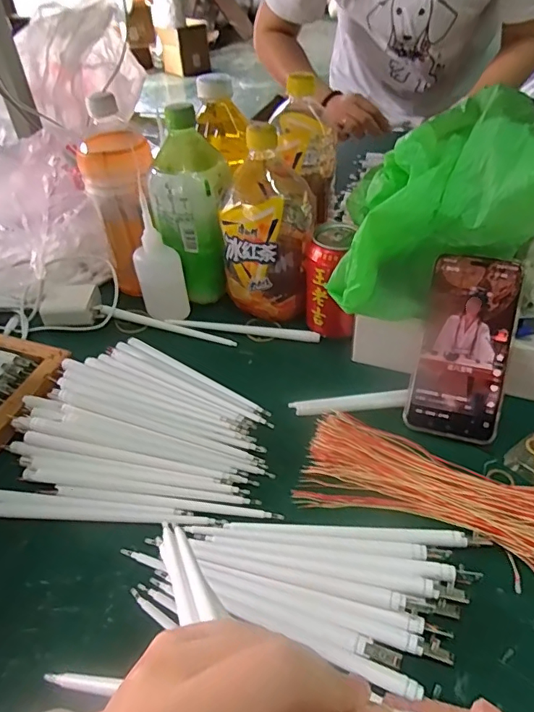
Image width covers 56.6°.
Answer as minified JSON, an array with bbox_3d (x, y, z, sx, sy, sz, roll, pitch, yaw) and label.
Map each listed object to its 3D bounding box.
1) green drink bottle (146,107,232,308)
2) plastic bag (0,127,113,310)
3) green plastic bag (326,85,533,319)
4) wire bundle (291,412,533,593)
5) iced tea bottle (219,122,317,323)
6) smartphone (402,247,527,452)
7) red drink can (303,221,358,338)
[{"bbox_3d":[-0.080,-0.157,0.546,0.080,0.200,0.061,3,42,7],"label":"green drink bottle"},{"bbox_3d":[-0.319,-0.153,0.593,0.224,0.151,0.166,-24,46,-22],"label":"plastic bag"},{"bbox_3d":[0.143,-0.115,0.423,0.160,0.168,0.095,7,44,13],"label":"green plastic bag"},{"bbox_3d":[0.136,0.107,0.379,0.225,0.017,0.085,20,46,24],"label":"wire bundle"},{"bbox_3d":[0.001,-0.143,0.538,0.093,0.191,0.102,-2,42,2],"label":"iced tea bottle"},{"bbox_3d":[0.175,-0.008,0.437,0.075,0.160,0.009,12,-1,16],"label":"smartphone"},{"bbox_3d":[0.068,-0.078,0.533,0.052,0.112,0.056,-2,42,2],"label":"red drink can"}]

